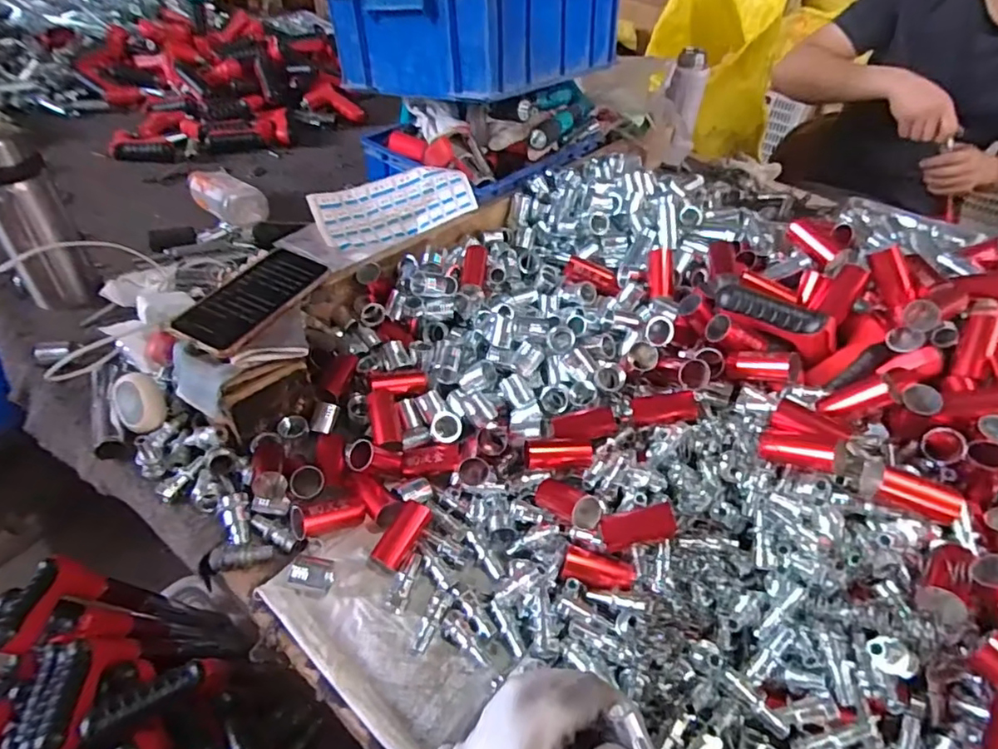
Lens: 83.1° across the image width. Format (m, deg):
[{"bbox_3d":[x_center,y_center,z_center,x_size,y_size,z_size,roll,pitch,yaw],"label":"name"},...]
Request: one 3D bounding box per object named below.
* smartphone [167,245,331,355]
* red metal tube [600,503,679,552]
[{"bbox_3d":[-0.254,-0.079,0.579,0.078,0.015,0.153,24,52,11],"label":"smartphone"},{"bbox_3d":[0.116,0.126,0.468,0.061,0.019,0.024,-17,44,7],"label":"red metal tube"}]

